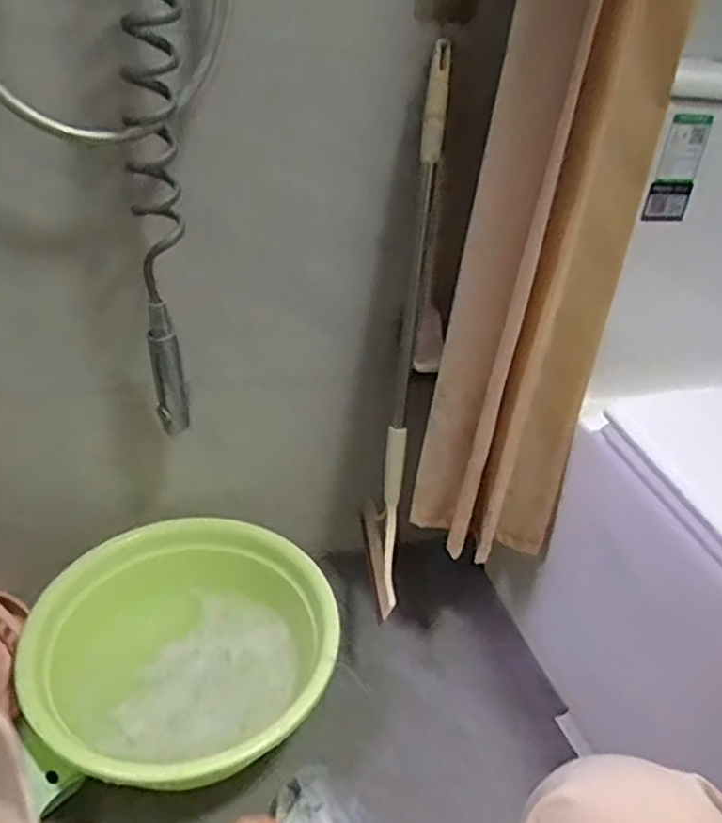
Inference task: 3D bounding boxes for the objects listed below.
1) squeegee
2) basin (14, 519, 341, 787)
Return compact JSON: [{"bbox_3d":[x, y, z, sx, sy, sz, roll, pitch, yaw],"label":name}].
[{"bbox_3d":[0.047,-0.049,0.783,0.057,0.621,0.231,5,33,1],"label":"squeegee"},{"bbox_3d":[-0.220,0.279,0.834,0.340,0.166,0.357,3,33,-2],"label":"basin"}]

